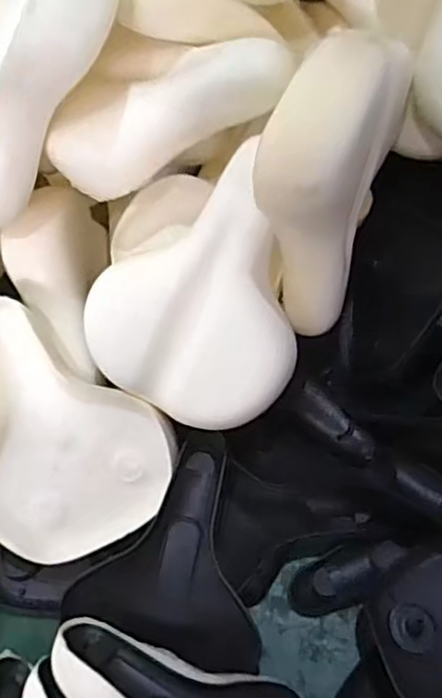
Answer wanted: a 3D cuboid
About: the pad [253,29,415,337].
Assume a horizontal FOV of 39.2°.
[{"bbox_3d":[0.095,-0.146,0.517,0.069,0.230,0.169,22,63,17],"label":"pad"}]

